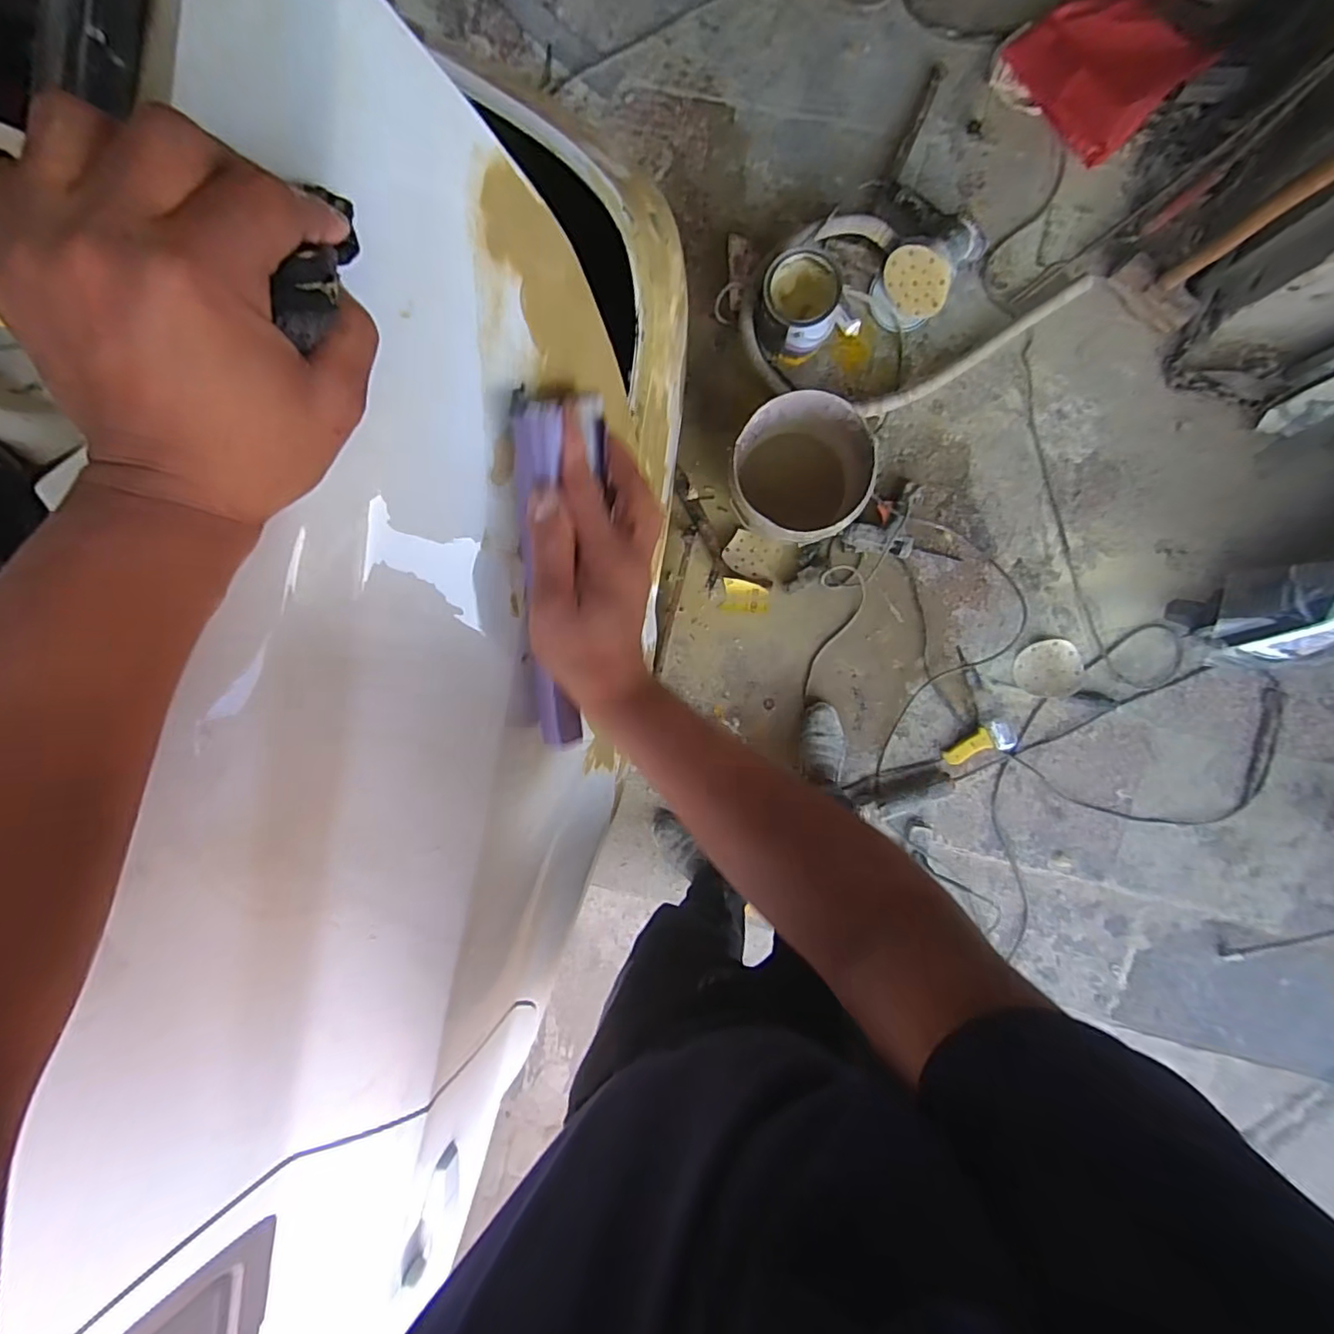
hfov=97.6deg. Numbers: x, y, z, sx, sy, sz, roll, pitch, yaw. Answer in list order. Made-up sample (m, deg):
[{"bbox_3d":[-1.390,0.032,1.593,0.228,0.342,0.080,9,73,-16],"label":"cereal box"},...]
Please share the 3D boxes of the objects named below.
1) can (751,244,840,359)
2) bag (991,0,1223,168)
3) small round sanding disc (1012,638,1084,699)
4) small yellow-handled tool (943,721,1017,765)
[{"bbox_3d":[0.270,-0.747,1.200,0.157,0.137,0.161,0,94,3],"label":"can"},{"bbox_3d":[0.868,-1.214,1.159,0.256,0.126,0.305,-36,91,5],"label":"bag"},{"bbox_3d":[0.852,0.005,1.298,0.141,0.020,0.126,3,98,10],"label":"small round sanding disc"},{"bbox_3d":[0.701,0.176,1.306,0.153,0.031,0.073,-27,92,5],"label":"small yellow-handled tool"}]

